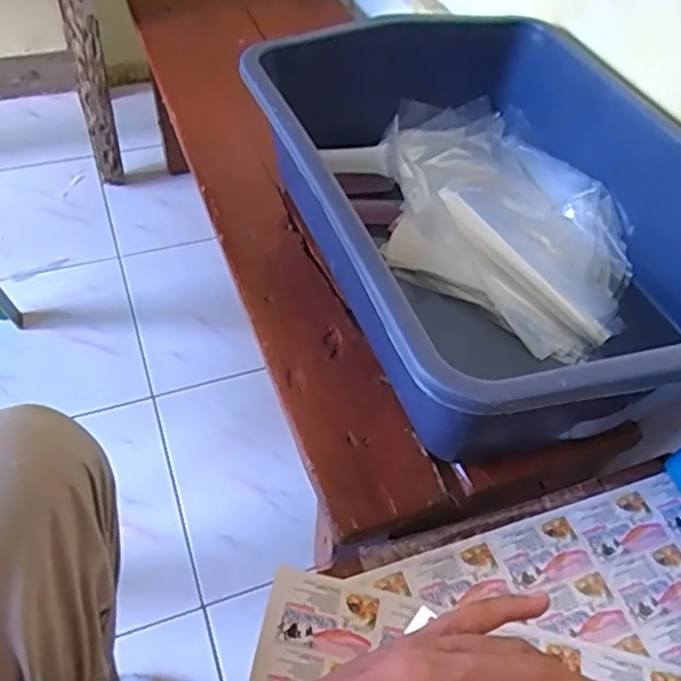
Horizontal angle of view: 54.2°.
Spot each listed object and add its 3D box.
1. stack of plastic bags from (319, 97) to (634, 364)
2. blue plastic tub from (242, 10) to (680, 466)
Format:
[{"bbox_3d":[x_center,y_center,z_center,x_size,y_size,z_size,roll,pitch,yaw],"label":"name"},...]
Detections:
[{"bbox_3d":[0.145,-0.128,0.702,0.262,0.054,0.367,-14,51,-16],"label":"stack of plastic bags"},{"bbox_3d":[0.146,-0.119,0.629,0.365,0.150,0.498,-14,51,-16],"label":"blue plastic tub"}]

